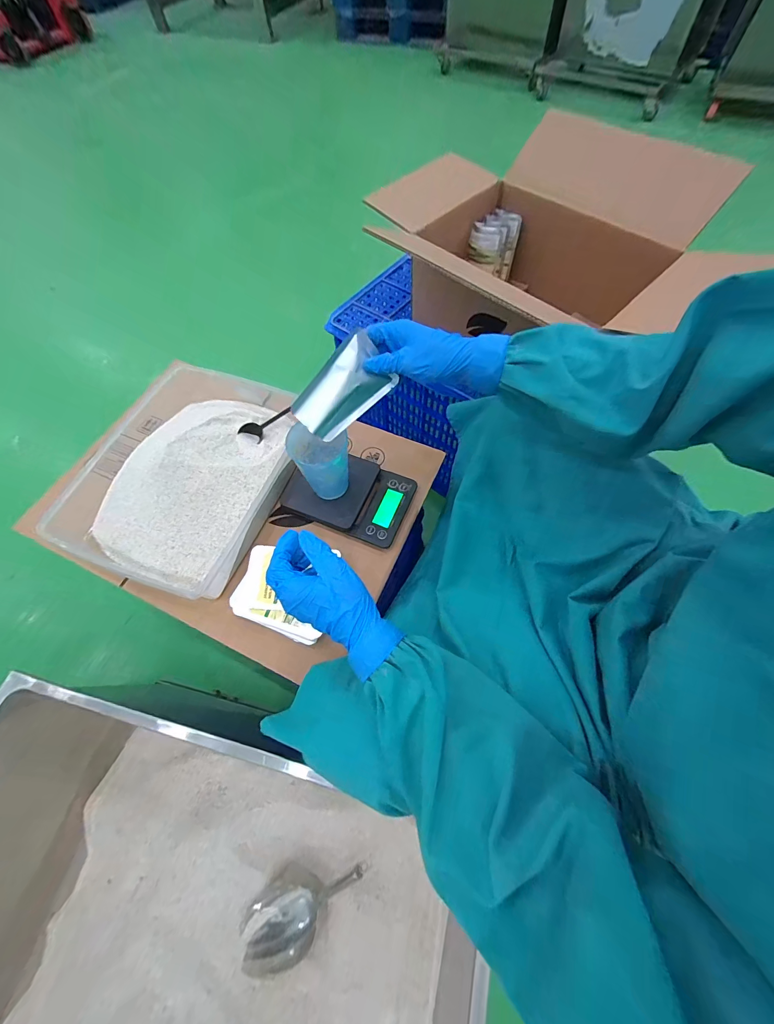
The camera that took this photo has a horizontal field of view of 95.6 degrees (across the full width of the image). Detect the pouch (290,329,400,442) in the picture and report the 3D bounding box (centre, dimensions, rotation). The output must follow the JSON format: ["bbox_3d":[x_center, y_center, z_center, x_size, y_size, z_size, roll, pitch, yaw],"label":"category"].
[{"bbox_3d":[-0.053,-0.148,0.439,0.123,0.080,0.020,-43,42,6],"label":"pouch"}]

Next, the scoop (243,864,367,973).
[{"bbox_3d":[-0.128,0.601,0.534,0.241,0.056,0.090,-42,68,10],"label":"scoop"}]

